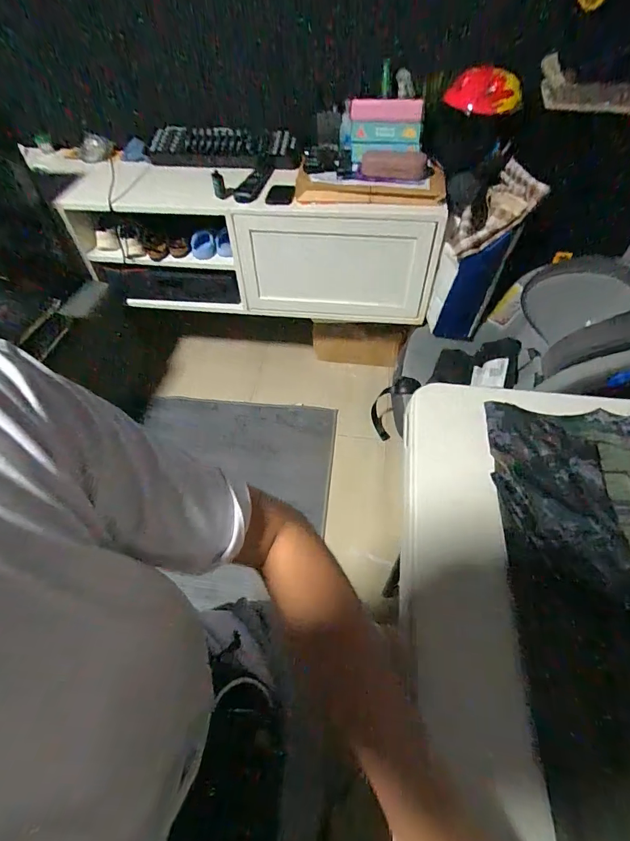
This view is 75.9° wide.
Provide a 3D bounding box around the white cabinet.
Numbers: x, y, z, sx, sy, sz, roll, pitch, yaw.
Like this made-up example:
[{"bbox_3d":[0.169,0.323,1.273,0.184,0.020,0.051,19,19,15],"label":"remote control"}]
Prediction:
[{"bbox_3d":[-0.256,-0.576,1.276,1.230,0.363,0.282,6,53,6],"label":"white cabinet"}]

